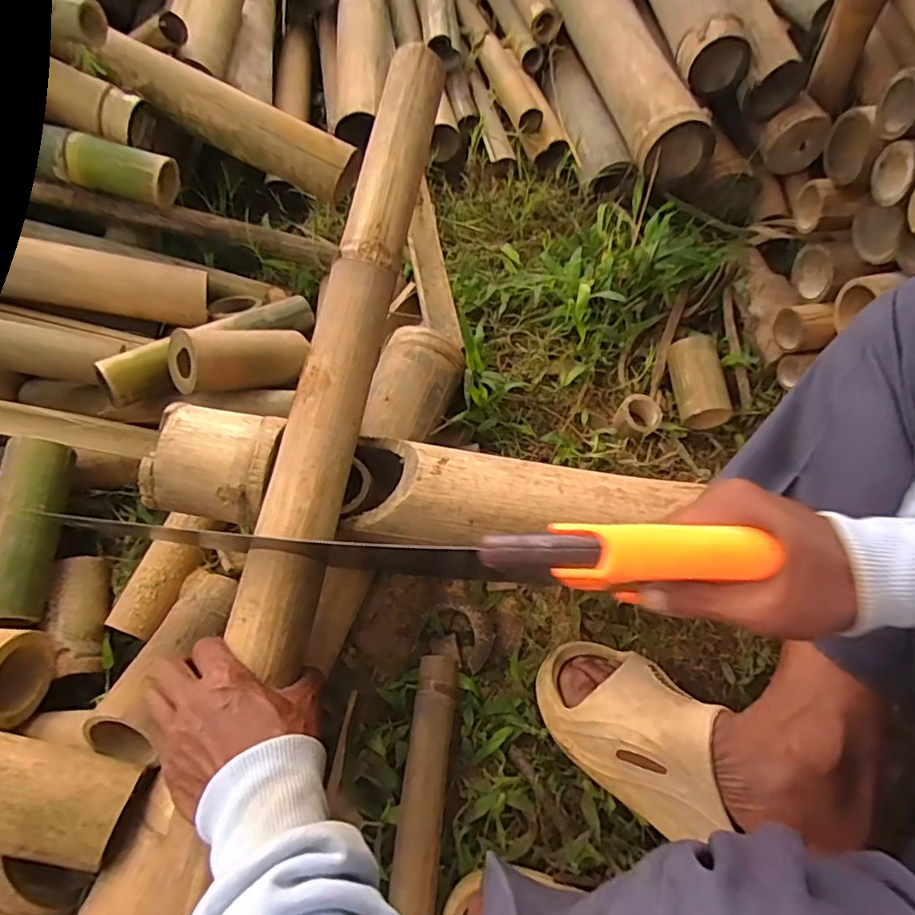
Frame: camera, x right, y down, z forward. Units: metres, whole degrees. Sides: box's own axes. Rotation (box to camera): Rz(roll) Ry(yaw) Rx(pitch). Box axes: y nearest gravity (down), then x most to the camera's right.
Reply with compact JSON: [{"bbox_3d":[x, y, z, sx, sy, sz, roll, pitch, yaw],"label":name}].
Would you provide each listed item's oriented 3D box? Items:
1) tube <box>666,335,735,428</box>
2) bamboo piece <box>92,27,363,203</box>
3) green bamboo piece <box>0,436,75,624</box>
[{"bbox_3d":[0.287,-0.092,0.679,0.048,0.040,0.105,1,62,-2],"label":"tube"},{"bbox_3d":[-0.255,-0.388,0.655,0.299,0.056,0.054,26,63,-5],"label":"bamboo piece"},{"bbox_3d":[-0.370,0.060,0.489,0.042,0.043,0.154,0,62,-2],"label":"green bamboo piece"}]

